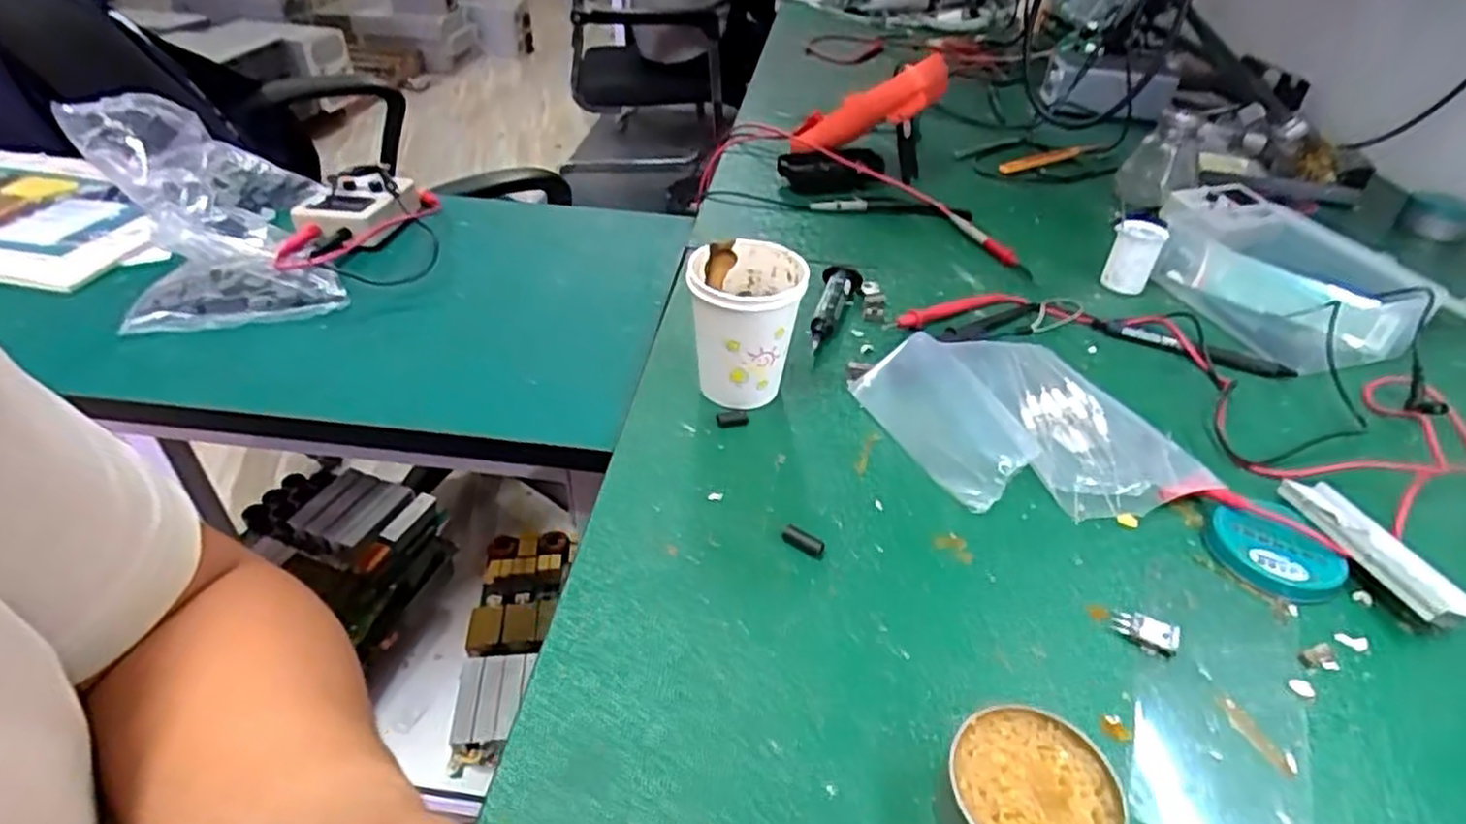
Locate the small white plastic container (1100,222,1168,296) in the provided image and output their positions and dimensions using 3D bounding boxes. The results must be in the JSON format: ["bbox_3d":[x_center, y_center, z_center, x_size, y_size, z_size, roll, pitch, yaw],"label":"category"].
[{"bbox_3d":[0.338,-0.131,0.633,0.036,0.057,0.029,25,44,25],"label":"small white plastic container"}]

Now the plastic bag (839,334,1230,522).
[{"bbox_3d":[0.186,0.005,0.472,0.154,0.032,0.168,-15,42,-21],"label":"plastic bag"}]

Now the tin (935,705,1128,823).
[{"bbox_3d":[0.112,0.153,0.288,0.060,0.029,0.066,2,39,-1],"label":"tin"}]

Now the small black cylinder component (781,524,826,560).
[{"bbox_3d":[0.038,0.069,0.399,0.026,0.007,0.010,30,46,30],"label":"small black cylinder component"}]

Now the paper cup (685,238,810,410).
[{"bbox_3d":[0.007,-0.052,0.481,0.067,0.093,0.069,2,39,-1],"label":"paper cup"}]

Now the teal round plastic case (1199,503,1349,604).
[{"bbox_3d":[0.291,0.073,0.404,0.056,0.015,0.061,2,39,-1],"label":"teal round plastic case"}]

